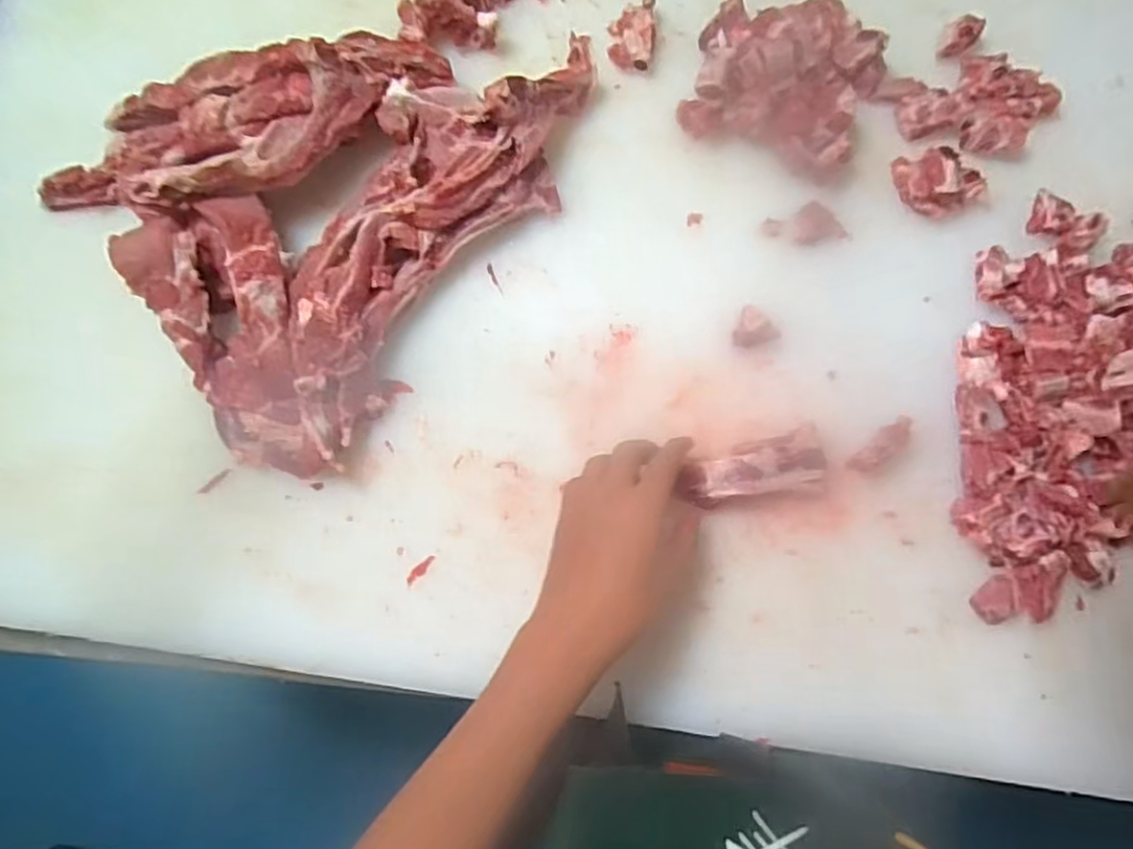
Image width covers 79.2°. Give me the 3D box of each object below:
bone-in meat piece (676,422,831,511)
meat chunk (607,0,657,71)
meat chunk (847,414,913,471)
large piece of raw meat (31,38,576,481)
[{"bbox_3d":[0.145,0.036,0.520,0.105,0.014,0.045,-14,82,-3],"label":"bone-in meat piece"},{"bbox_3d":[0.057,-0.333,0.590,0.040,0.025,0.058,-1,81,0],"label":"meat chunk"},{"bbox_3d":[0.246,0.017,0.532,0.058,0.011,0.021,-42,83,-6],"label":"meat chunk"},{"bbox_3d":[-0.202,-0.207,0.539,0.323,0.103,0.421,36,83,6],"label":"large piece of raw meat"}]

